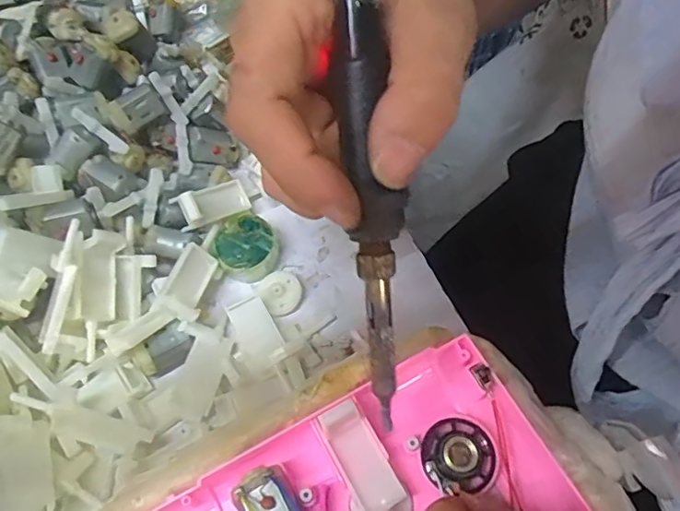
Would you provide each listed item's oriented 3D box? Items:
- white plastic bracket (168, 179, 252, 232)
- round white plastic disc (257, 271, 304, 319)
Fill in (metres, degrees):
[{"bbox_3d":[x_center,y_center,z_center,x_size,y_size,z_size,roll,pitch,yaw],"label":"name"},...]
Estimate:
[{"bbox_3d":[-0.067,-0.028,0.291,0.042,0.009,0.018,-24,62,-36],"label":"white plastic bracket"},{"bbox_3d":[-0.030,0.019,0.282,0.021,0.005,0.023,0,61,0],"label":"round white plastic disc"}]

